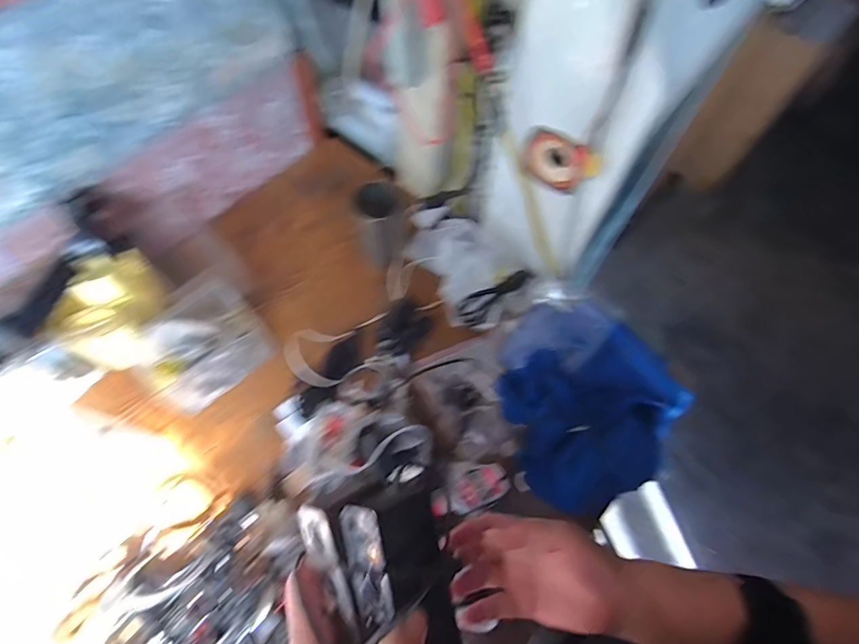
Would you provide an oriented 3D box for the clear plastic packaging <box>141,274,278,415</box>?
[{"bbox_3d":[-0.287,0.030,0.583,0.139,0.089,0.102,-36,70,-20],"label":"clear plastic packaging"}]

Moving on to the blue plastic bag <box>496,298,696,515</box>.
[{"bbox_3d":[0.184,0.086,0.573,0.239,0.061,0.236,-40,71,-21],"label":"blue plastic bag"}]

